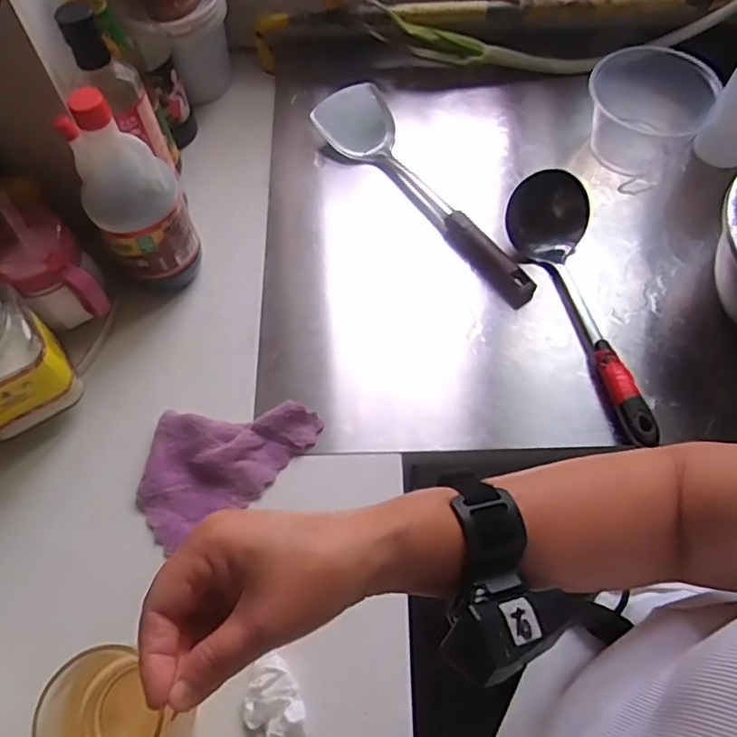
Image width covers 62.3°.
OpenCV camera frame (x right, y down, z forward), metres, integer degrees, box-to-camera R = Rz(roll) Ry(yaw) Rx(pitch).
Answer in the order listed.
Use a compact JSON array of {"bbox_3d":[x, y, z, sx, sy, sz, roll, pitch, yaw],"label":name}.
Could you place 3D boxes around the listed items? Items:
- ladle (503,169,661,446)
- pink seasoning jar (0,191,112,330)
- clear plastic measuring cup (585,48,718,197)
[{"bbox_3d":[0.235,-0.072,0.617,0.088,0.071,0.289,-21,64,-9],"label":"ladle"},{"bbox_3d":[-0.305,-0.093,0.590,0.119,0.089,0.076,30,68,16],"label":"pink seasoning jar"},{"bbox_3d":[0.323,-0.304,0.719,0.134,0.091,0.129,-1,63,1],"label":"clear plastic measuring cup"}]

